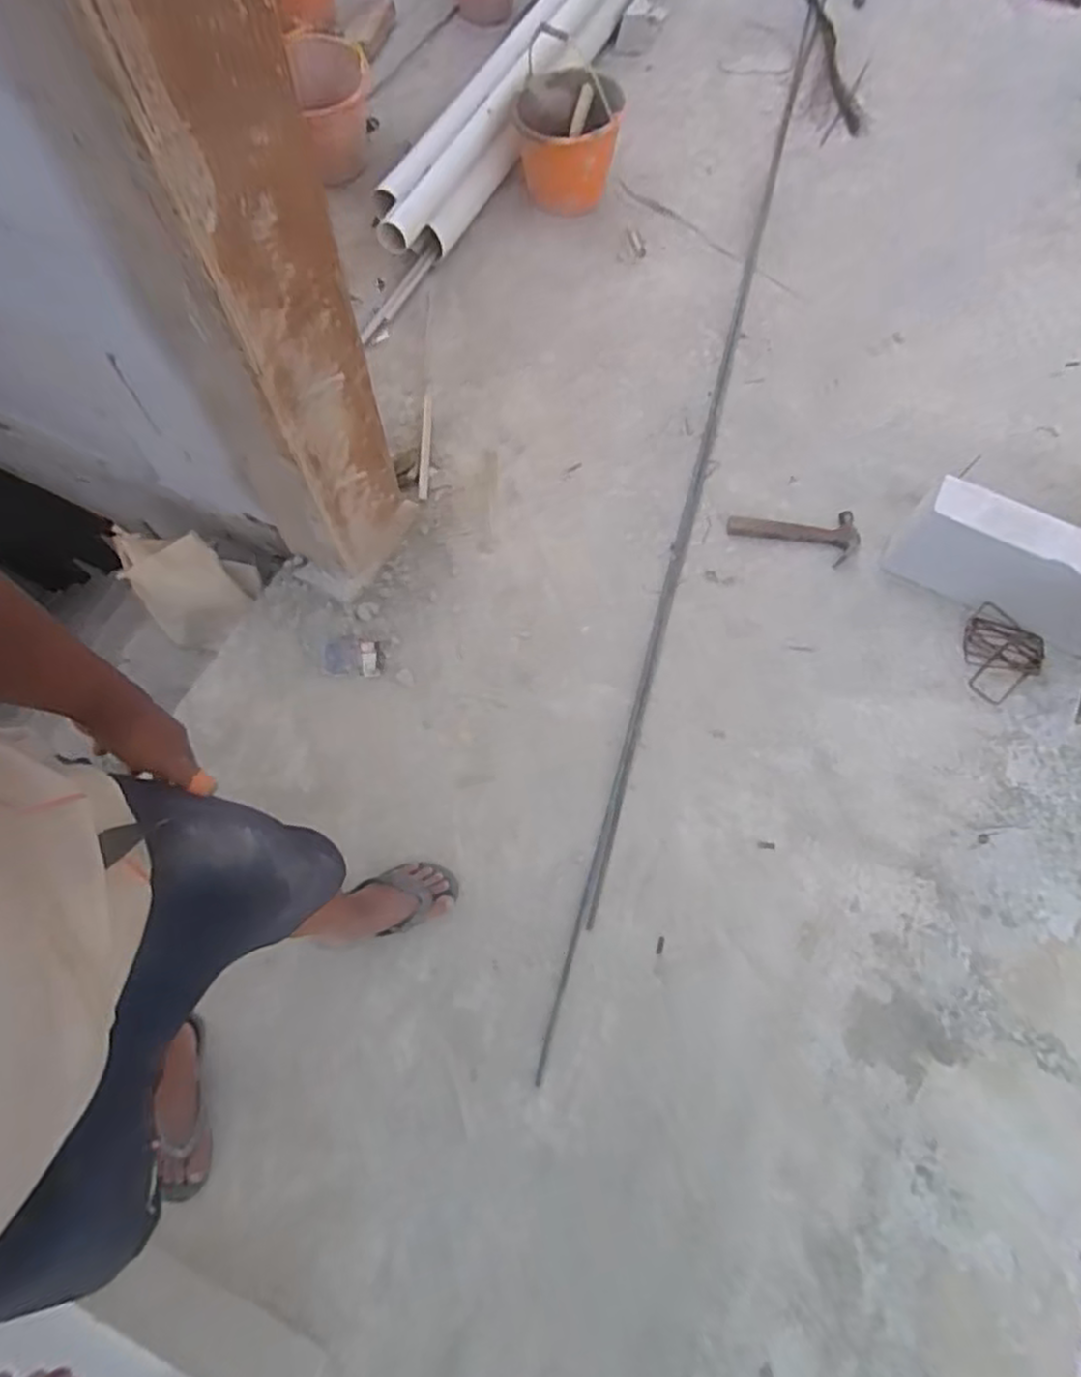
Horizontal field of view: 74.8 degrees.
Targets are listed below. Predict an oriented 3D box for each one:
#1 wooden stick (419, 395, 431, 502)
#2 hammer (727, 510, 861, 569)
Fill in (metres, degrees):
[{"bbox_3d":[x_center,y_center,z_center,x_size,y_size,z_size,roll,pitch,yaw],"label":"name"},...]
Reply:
[{"bbox_3d":[-0.273,-0.579,1.678,0.022,0.014,0.332,0,66,-1],"label":"wooden stick"},{"bbox_3d":[0.552,-0.328,1.536,0.268,0.056,0.118,1,66,-1],"label":"hammer"}]

